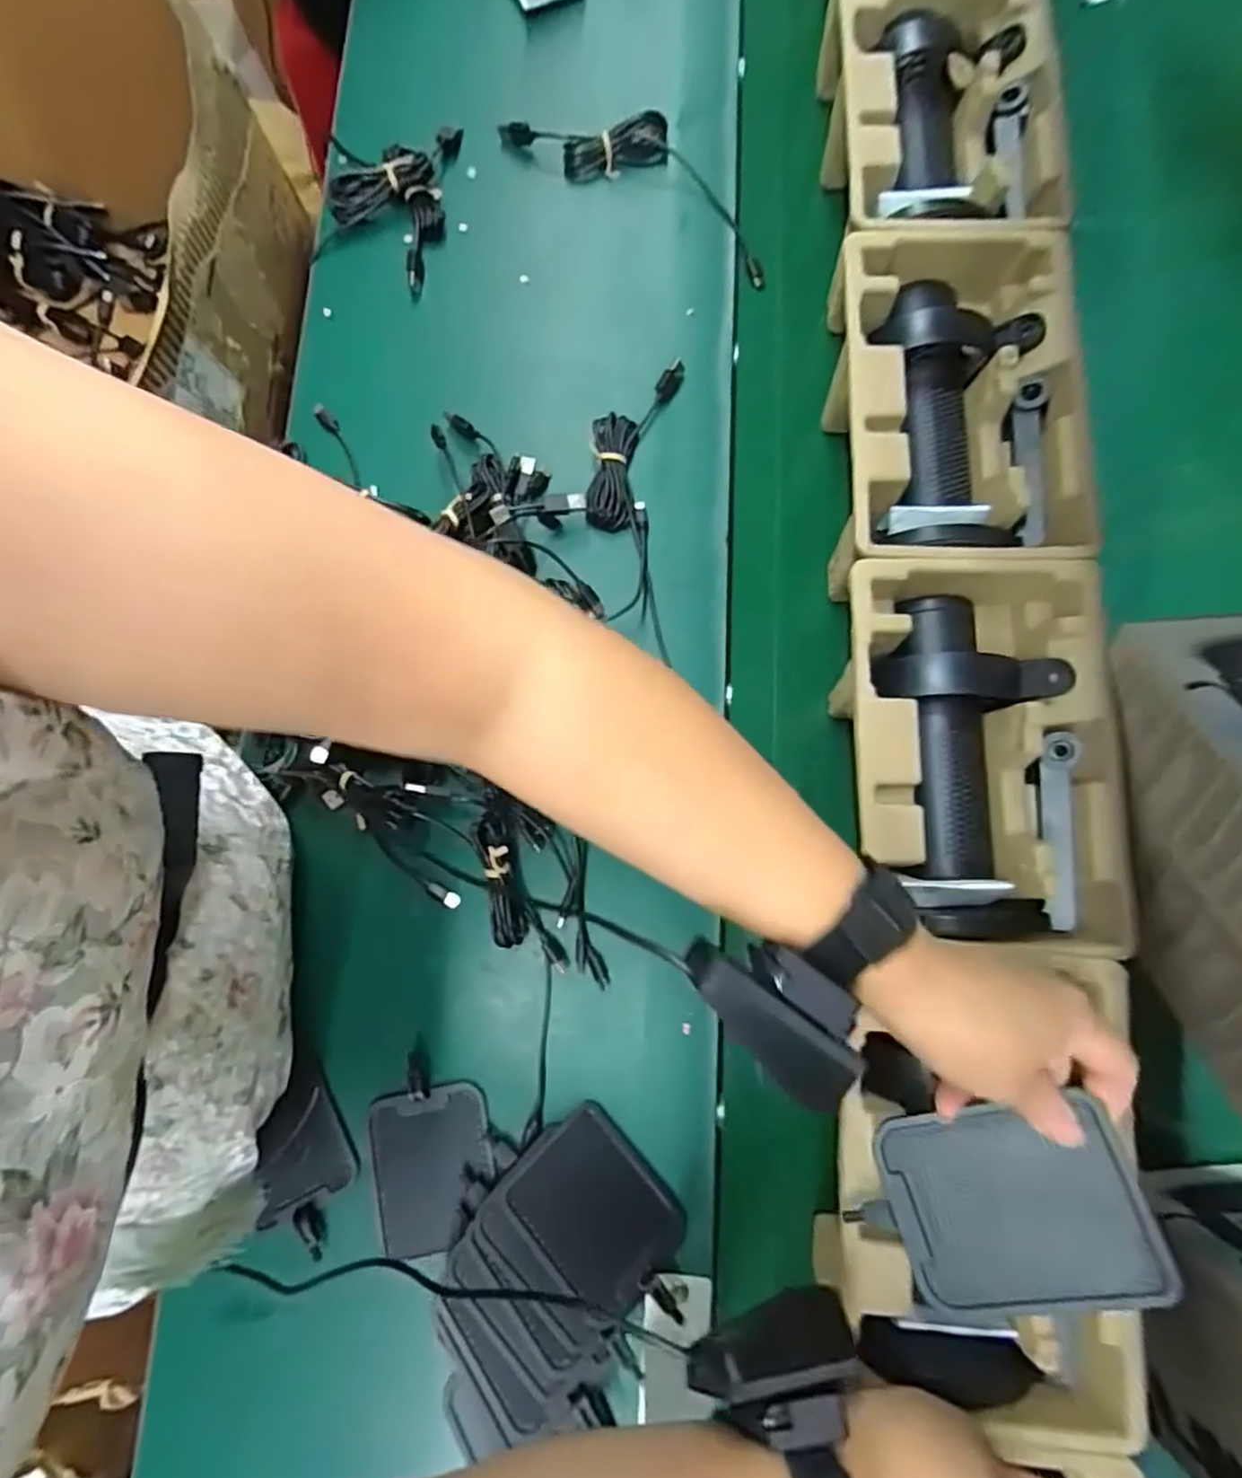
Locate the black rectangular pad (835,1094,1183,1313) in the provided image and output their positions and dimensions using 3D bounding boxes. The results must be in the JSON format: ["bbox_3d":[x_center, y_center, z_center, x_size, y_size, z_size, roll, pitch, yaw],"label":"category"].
[{"bbox_3d":[0.164,0.206,0.305,0.112,0.013,0.075,-22,62,20],"label":"black rectangular pad"}]

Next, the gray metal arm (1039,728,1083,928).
[{"bbox_3d":[0.249,0.052,0.393,0.021,0.017,0.108,5,79,1],"label":"gray metal arm"}]

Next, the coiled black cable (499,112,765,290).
[{"bbox_3d":[0.027,-0.469,0.578,0.252,0.025,0.077,32,81,6],"label":"coiled black cable"}]

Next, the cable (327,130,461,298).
[{"bbox_3d":[-0.192,-0.439,0.570,0.095,0.030,0.144,9,79,2],"label":"cable"}]

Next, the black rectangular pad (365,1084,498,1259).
[{"bbox_3d":[-0.119,0.274,0.445,0.074,0.007,0.091,-12,79,-2],"label":"black rectangular pad"}]

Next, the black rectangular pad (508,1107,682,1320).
[{"bbox_3d":[-0.013,0.293,0.433,0.078,0.005,0.099,-41,80,-21],"label":"black rectangular pad"}]

